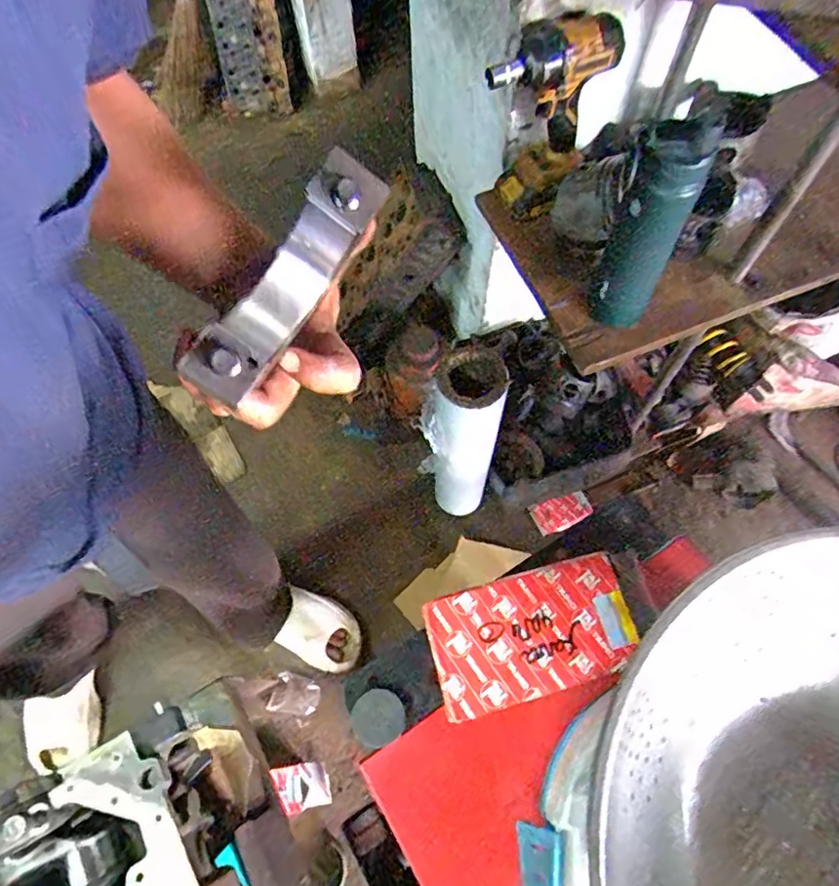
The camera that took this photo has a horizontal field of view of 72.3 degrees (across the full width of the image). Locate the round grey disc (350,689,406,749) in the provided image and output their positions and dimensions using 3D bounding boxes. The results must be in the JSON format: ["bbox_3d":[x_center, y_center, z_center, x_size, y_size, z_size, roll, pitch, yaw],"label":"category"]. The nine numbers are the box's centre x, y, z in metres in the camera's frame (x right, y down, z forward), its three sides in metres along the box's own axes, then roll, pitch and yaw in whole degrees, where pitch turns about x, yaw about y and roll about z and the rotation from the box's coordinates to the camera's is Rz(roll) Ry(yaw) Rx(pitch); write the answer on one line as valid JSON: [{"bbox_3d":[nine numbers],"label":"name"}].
[{"bbox_3d":[-0.033,0.214,0.447,0.041,0.008,0.039,-1,65,1],"label":"round grey disc"}]

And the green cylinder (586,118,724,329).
[{"bbox_3d":[0.259,-0.241,0.671,0.076,0.265,0.080,23,68,12],"label":"green cylinder"}]

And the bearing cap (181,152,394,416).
[{"bbox_3d":[-0.059,-0.071,0.253,0.034,0.037,0.112,34,89,16],"label":"bearing cap"}]

